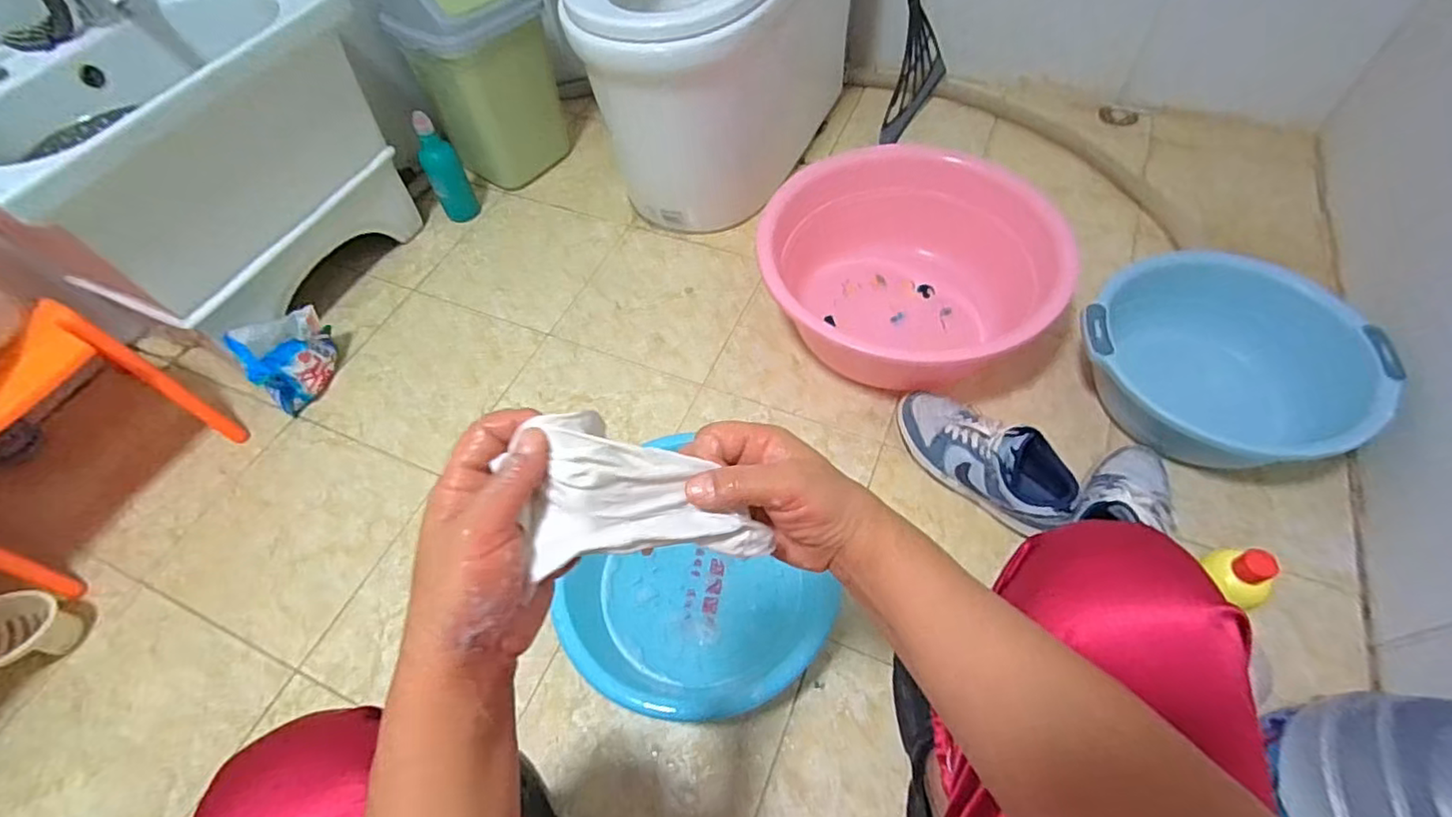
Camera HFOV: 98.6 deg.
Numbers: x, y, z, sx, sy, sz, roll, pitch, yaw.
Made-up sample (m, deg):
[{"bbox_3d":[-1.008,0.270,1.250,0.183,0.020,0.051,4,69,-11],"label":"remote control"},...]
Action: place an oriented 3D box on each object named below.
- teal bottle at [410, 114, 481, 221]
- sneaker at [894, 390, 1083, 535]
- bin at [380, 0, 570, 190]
[{"bbox_3d":[-0.564,-0.477,1.250,0.072,0.220,0.056,-27,59,-13],"label":"teal bottle"},{"bbox_3d":[0.367,0.066,0.898,0.105,0.106,0.272,-35,62,-18],"label":"sneaker"},{"bbox_3d":[-0.481,-0.655,1.229,0.199,0.436,0.223,35,65,23],"label":"bin"}]

